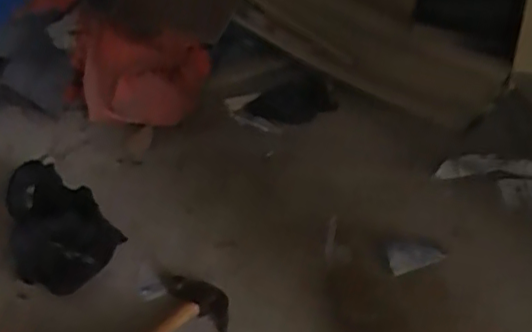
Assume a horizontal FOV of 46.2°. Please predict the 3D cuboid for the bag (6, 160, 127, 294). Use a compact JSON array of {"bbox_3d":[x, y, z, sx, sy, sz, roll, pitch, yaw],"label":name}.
[{"bbox_3d":[-0.301,0.092,0.930,0.155,0.168,0.130,-12,31,-18],"label":"bag"}]

